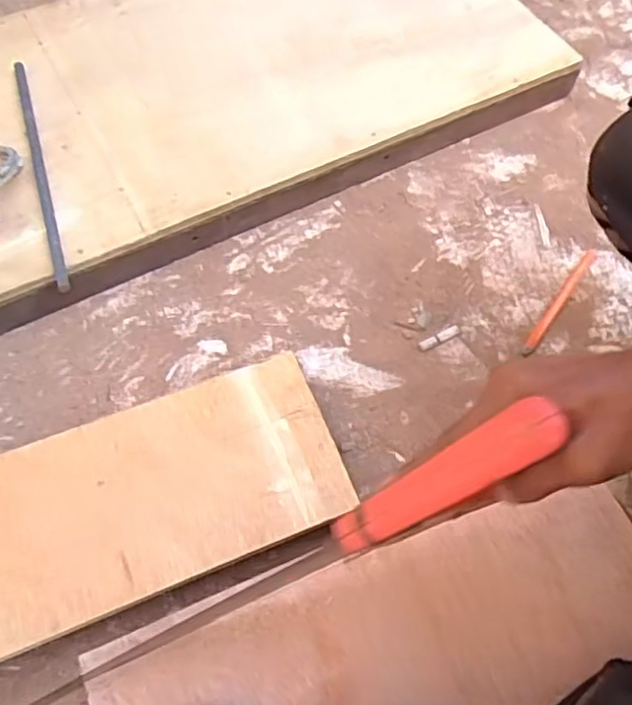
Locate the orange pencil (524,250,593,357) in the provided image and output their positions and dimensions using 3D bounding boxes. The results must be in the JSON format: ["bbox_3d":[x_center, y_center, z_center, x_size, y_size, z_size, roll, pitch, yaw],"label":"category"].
[{"bbox_3d":[0.266,-0.058,0.706,0.012,0.004,0.157,34,66,15],"label":"orange pencil"}]

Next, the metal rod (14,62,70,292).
[{"bbox_3d":[-0.292,-0.197,0.684,0.011,0.010,0.307,-16,64,-10],"label":"metal rod"}]

